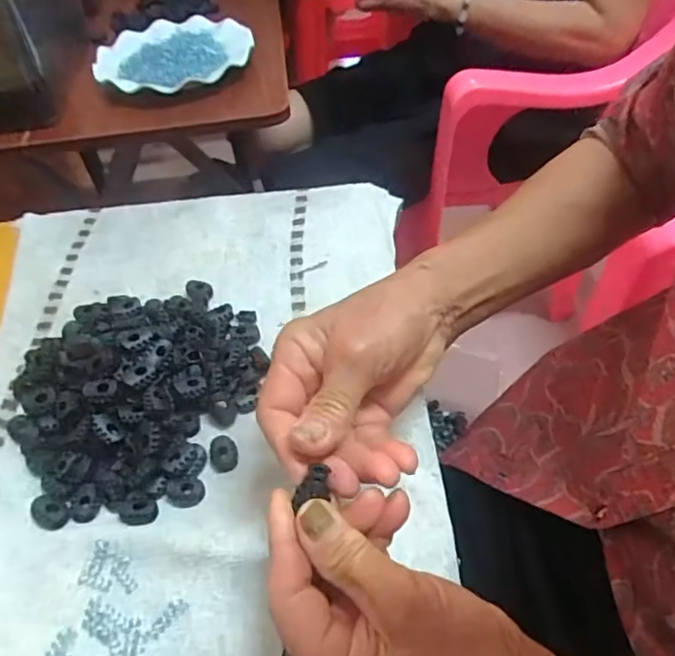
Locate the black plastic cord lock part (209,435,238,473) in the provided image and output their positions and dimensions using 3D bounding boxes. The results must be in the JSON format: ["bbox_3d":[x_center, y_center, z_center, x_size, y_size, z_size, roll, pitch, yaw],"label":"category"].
[{"bbox_3d":[-0.073,0.080,0.367,0.017,0.005,0.023,-11,48,-6],"label":"black plastic cord lock part"}]

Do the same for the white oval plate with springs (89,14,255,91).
[{"bbox_3d":[-0.200,-0.336,0.696,0.183,0.020,0.160,-18,50,-12],"label":"white oval plate with springs"}]

